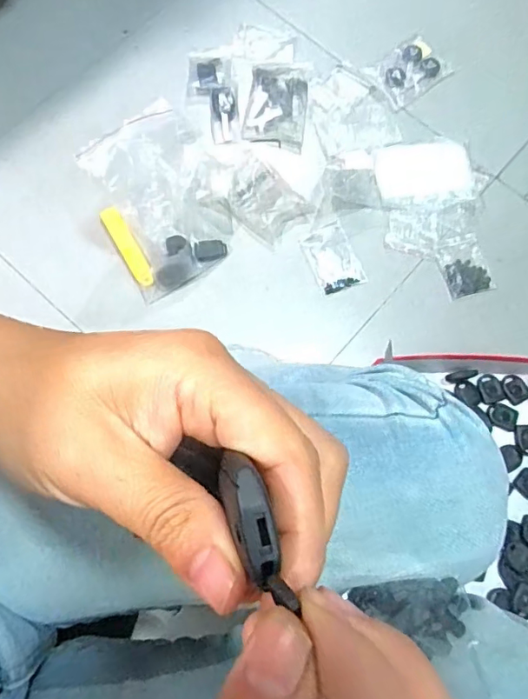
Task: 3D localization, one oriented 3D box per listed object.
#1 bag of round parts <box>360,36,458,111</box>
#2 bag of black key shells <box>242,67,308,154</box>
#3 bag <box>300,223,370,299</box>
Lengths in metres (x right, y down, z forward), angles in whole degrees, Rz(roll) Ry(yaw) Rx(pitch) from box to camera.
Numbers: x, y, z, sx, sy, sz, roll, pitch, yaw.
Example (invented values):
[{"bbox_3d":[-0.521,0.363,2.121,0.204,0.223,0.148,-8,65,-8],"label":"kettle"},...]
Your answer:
[{"bbox_3d":[0.235,-0.449,0.822,0.125,0.017,0.085,-34,79,-11],"label":"bag of round parts"},{"bbox_3d":[0.020,-0.372,0.782,0.090,0.011,0.136,9,75,0],"label":"bag of black key shells"},{"bbox_3d":[0.096,-0.130,0.726,0.068,0.007,0.099,-20,76,-8],"label":"bag"}]

